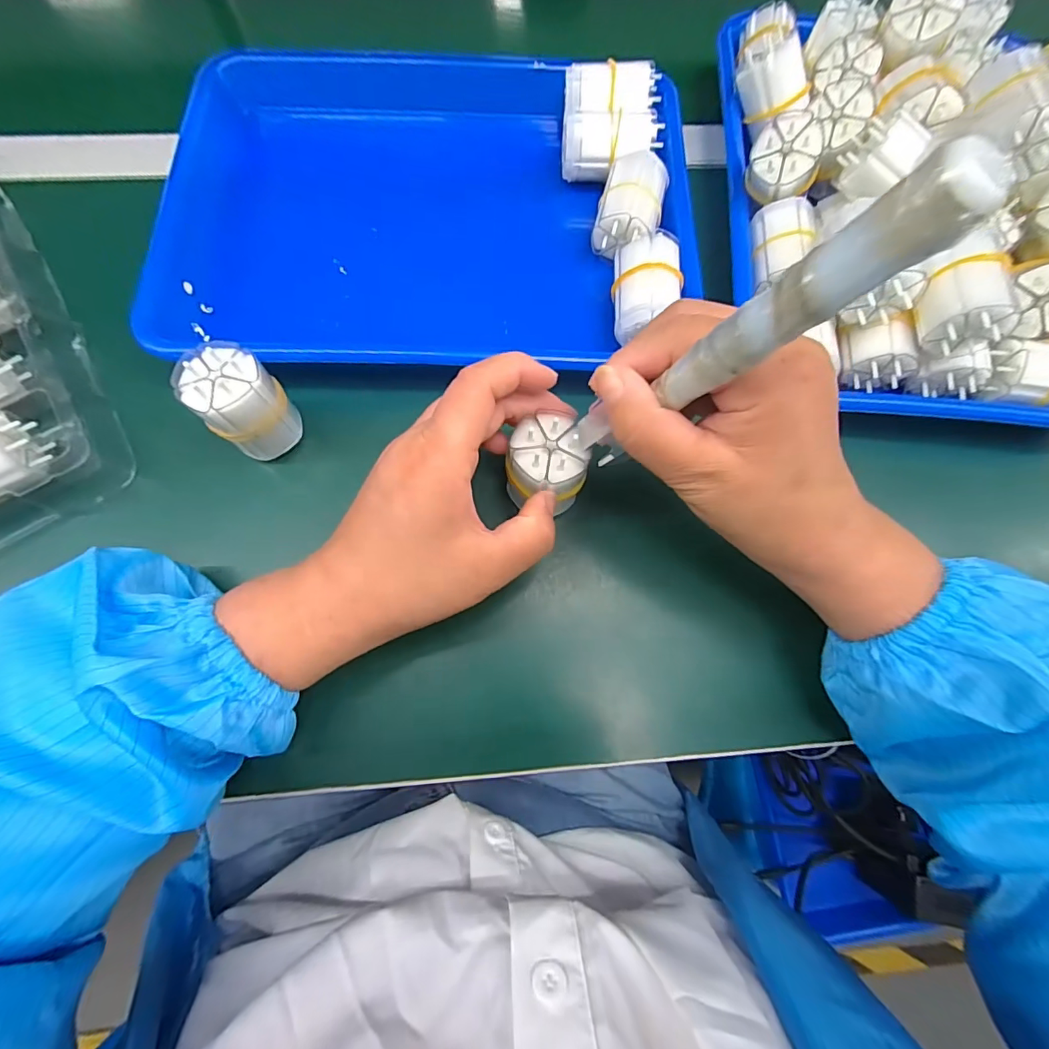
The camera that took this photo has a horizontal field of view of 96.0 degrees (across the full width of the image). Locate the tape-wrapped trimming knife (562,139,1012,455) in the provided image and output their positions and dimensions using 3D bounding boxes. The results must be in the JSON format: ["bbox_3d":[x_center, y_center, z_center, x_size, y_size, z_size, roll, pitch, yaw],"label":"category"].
[{"bbox_3d":[0.059,-0.053,0.155,0.017,0.152,0.011,25,73,-16],"label":"tape-wrapped trimming knife"}]

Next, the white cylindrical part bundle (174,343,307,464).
[{"bbox_3d":[-0.148,-0.063,0.253,0.038,0.059,0.036,1,74,-2],"label":"white cylindrical part bundle"}]

